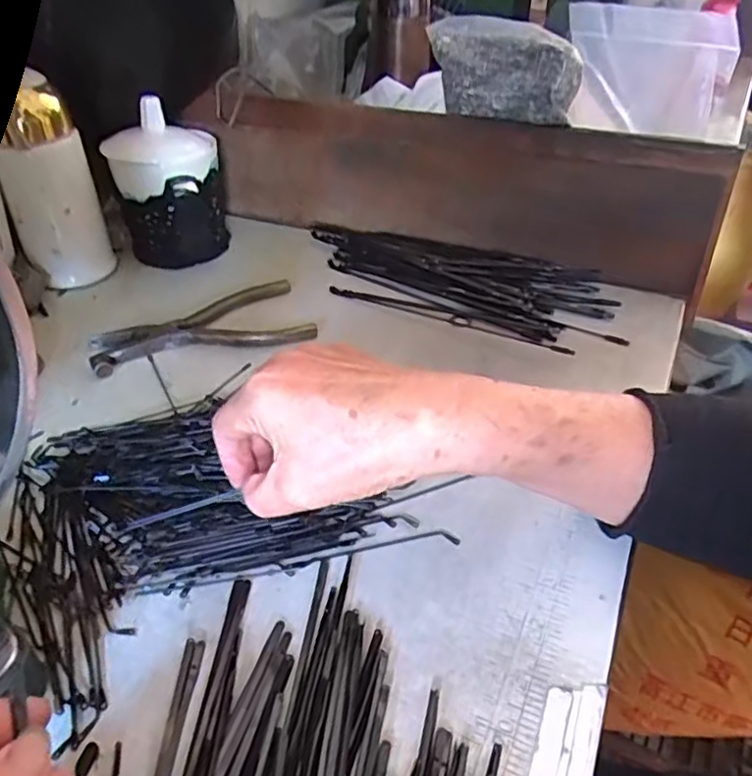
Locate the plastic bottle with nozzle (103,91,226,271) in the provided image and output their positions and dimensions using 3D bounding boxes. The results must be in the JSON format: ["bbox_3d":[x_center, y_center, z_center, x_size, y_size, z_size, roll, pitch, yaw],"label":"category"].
[{"bbox_3d":[-0.173,-0.169,0.553,0.078,0.123,0.074,8,39,12],"label":"plastic bottle with nozzle"}]

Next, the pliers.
[{"bbox_3d":[-0.129,-0.047,0.489,0.153,0.010,0.081,-11,39,-12],"label":"pliers"}]

